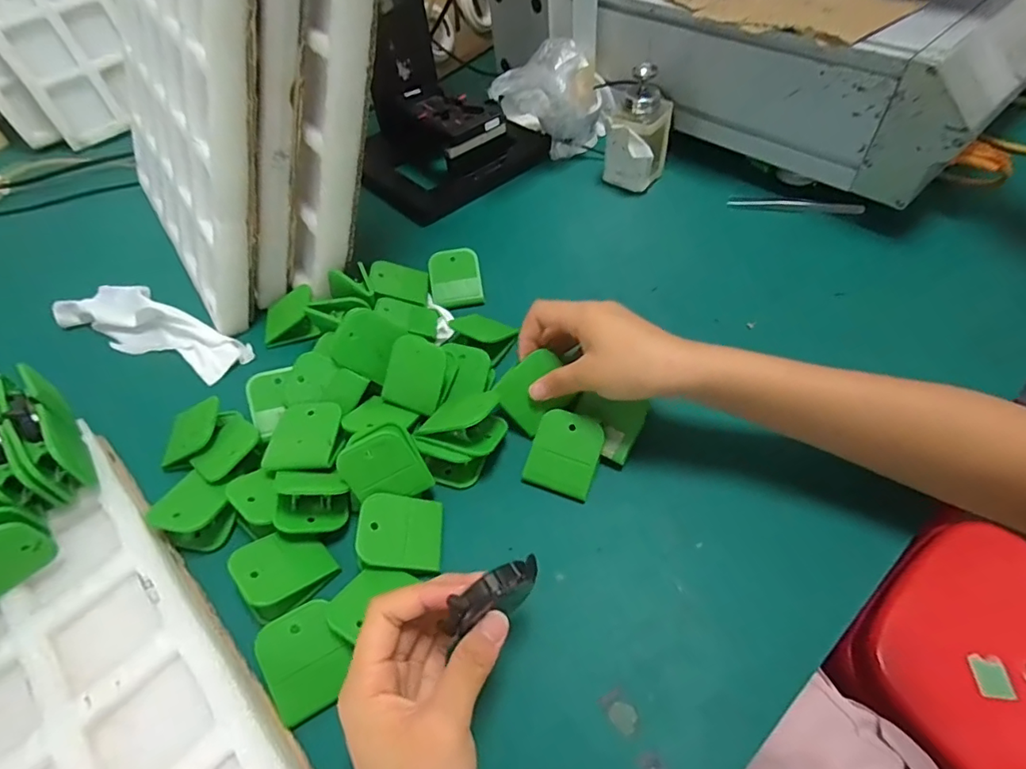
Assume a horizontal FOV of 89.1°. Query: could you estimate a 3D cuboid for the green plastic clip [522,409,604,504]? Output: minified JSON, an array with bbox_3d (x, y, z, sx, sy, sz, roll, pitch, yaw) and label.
[{"bbox_3d":[0.036,0.049,0.368,0.046,0.004,0.057,17,83,15],"label":"green plastic clip"}]

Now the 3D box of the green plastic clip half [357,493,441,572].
[{"bbox_3d":[-0.073,0.097,0.341,0.055,0.005,0.047,13,56,-23],"label":"green plastic clip half"}]

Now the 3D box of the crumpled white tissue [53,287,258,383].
[{"bbox_3d":[-0.335,-0.054,0.486,0.205,0.022,0.058,18,57,17],"label":"crumpled white tissue"}]

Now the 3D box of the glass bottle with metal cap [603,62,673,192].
[{"bbox_3d":[0.131,-0.267,0.551,0.055,0.108,0.052,28,60,23],"label":"glass bottle with metal cap"}]

